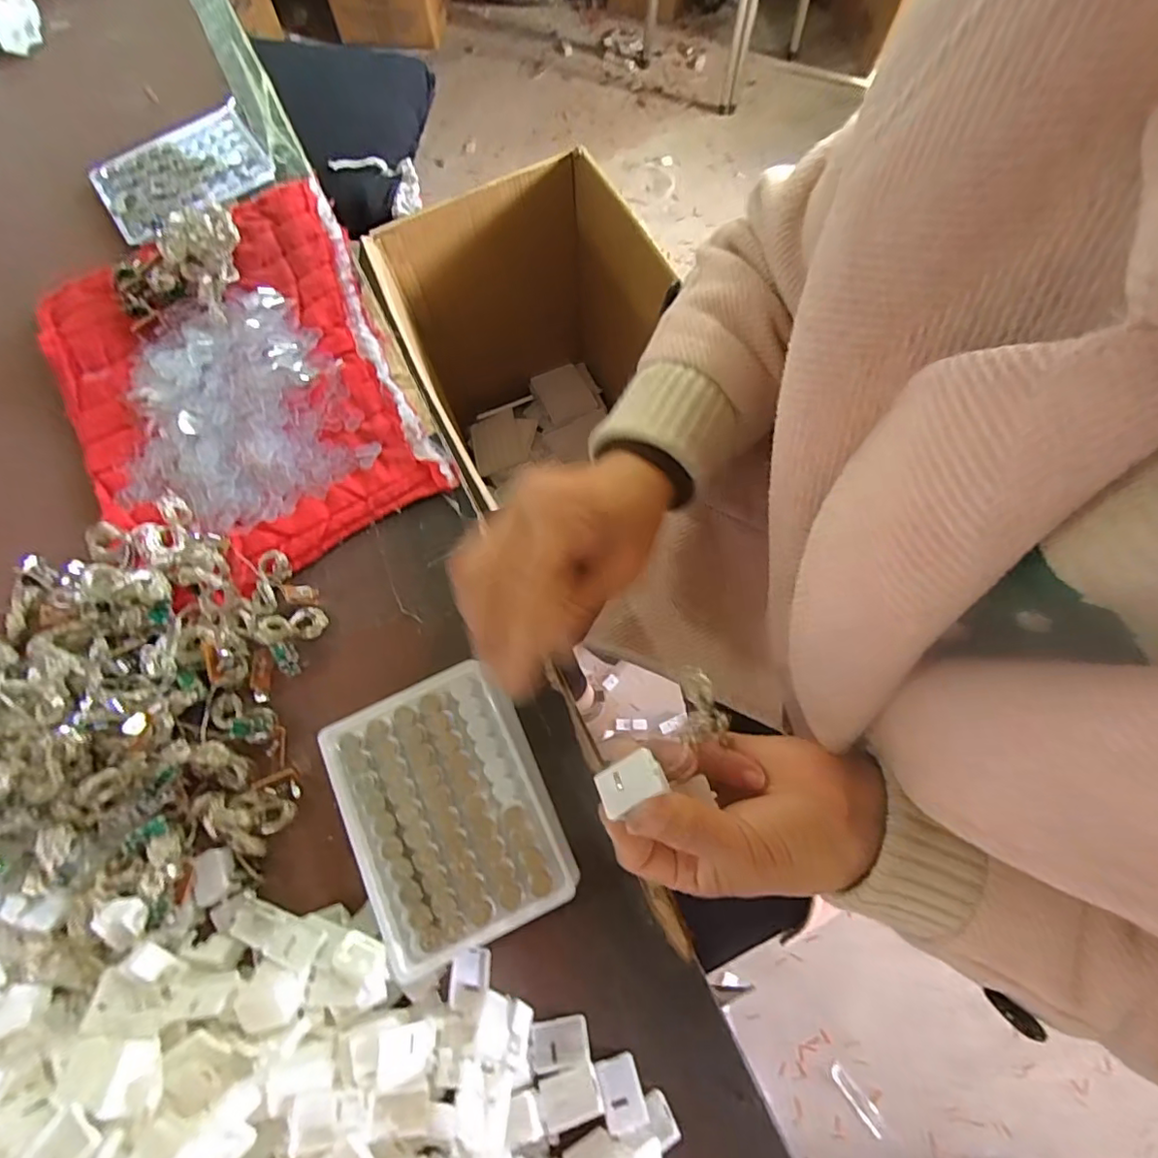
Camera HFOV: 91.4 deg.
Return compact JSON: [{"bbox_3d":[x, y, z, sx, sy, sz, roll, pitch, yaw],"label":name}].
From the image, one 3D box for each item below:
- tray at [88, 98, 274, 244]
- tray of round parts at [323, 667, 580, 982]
[{"bbox_3d":[-0.326,-0.335,0.462,0.129,0.011,0.102,-32,75,-8],"label":"tray"},{"bbox_3d":[-0.071,0.122,0.305,0.102,0.031,0.130,-24,74,-5],"label":"tray of round parts"}]

